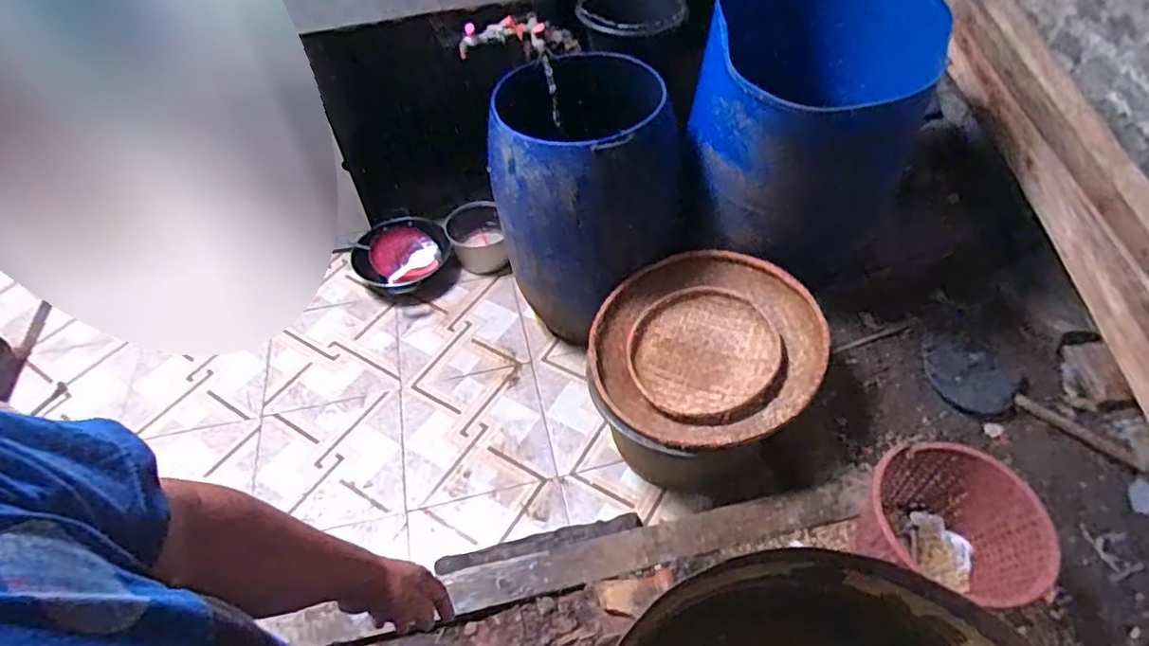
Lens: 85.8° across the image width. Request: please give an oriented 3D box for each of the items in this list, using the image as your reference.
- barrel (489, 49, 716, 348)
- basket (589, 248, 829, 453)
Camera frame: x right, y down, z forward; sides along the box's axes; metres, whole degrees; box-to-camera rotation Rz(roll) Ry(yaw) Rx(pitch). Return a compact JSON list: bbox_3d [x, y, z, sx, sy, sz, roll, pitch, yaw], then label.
[{"bbox_3d":[0.016,-0.312,1.781,0.446,0.764,0.508,-9,51,-3],"label":"barrel"},{"bbox_3d":[0.319,0.064,1.517,0.533,0.150,0.529,-2,51,2],"label":"basket"}]

